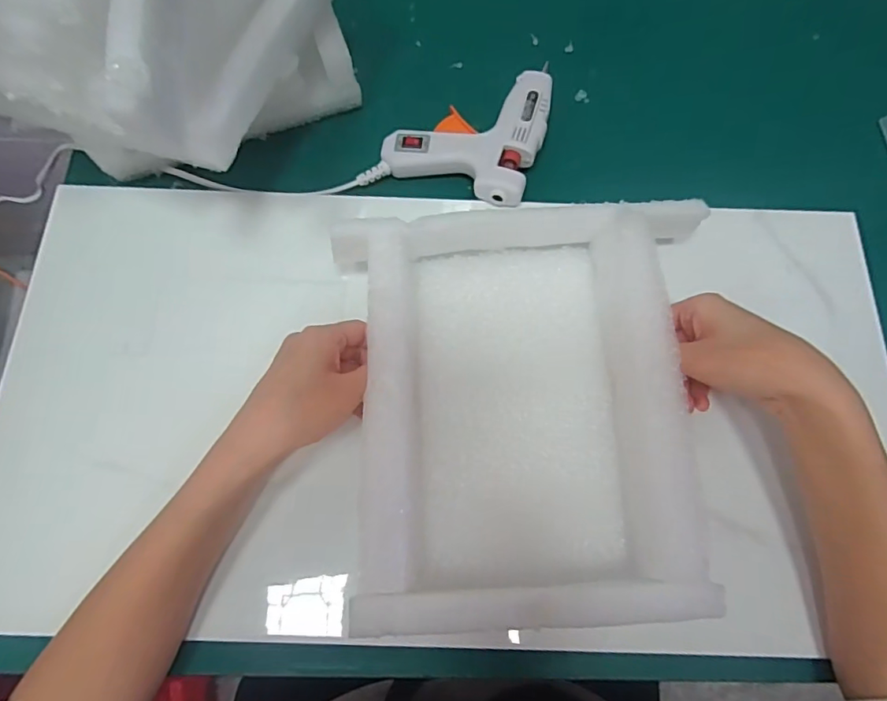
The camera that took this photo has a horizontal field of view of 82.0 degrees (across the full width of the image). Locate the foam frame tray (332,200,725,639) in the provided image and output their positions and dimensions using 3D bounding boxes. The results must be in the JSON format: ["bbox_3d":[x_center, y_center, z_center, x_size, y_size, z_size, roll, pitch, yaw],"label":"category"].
[{"bbox_3d":[0.048,0.017,0.290,0.190,0.059,0.242,-4,72,-1],"label":"foam frame tray"}]

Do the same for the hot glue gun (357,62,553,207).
[{"bbox_3d":[0.015,-0.170,0.395,0.121,0.028,0.118,14,73,5],"label":"hot glue gun"}]

